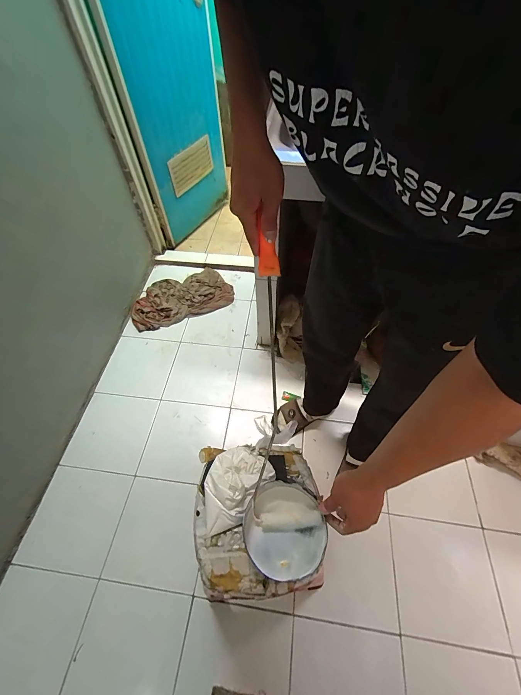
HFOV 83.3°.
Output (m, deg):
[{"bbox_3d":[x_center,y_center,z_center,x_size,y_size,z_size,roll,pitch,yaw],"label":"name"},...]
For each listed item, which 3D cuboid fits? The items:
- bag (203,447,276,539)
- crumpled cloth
[{"bbox_3d":[-0.060,0.268,0.572,0.113,0.043,0.165,36,64,21],"label":"bag"},{"bbox_3d":[-0.428,-0.277,1.570,0.519,0.041,0.330,-21,59,-13],"label":"crumpled cloth"}]

